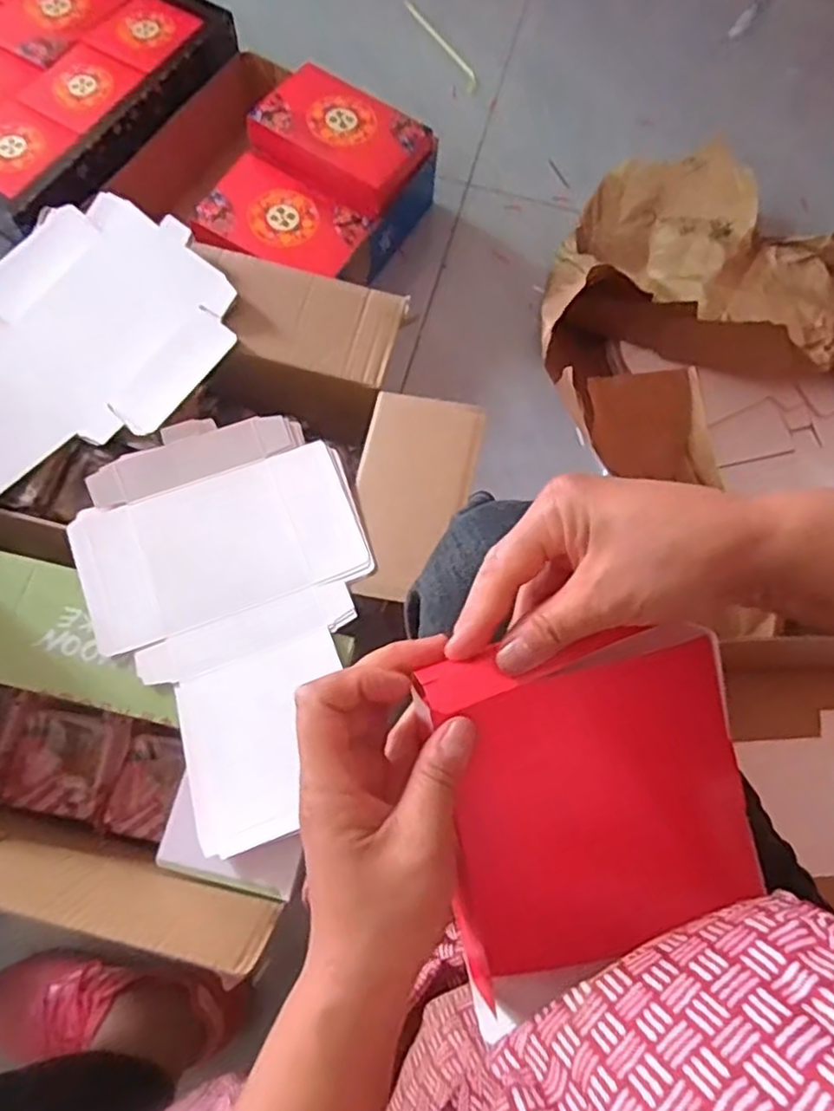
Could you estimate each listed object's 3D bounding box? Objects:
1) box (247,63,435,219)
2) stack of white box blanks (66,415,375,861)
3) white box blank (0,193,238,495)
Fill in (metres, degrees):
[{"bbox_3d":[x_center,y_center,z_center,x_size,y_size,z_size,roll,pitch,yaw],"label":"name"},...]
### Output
[{"bbox_3d":[-0.096,-0.540,0.888,0.207,0.050,0.139,27,73,8],"label":"box"},{"bbox_3d":[-0.143,0.046,0.588,0.231,0.020,0.342,-22,75,-11],"label":"stack of white box blanks"},{"bbox_3d":[-0.339,-0.180,0.645,0.231,0.024,0.345,29,73,9],"label":"white box blank"}]

